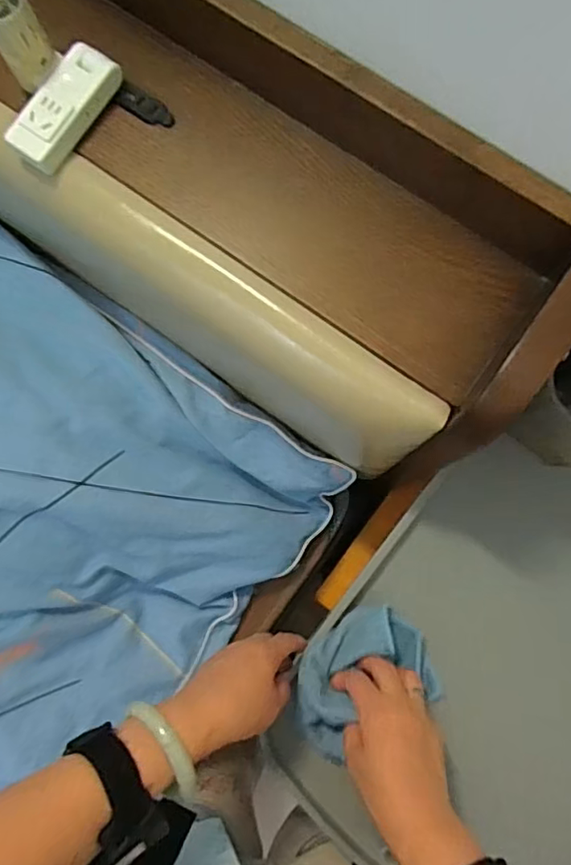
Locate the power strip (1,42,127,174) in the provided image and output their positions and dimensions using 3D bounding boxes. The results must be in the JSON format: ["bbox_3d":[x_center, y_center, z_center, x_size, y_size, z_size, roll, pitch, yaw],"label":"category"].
[{"bbox_3d":[-0.161,-0.236,0.422,0.040,0.024,0.094,34,82,6],"label":"power strip"}]

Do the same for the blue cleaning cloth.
[{"bbox_3d":[0.066,0.213,0.500,0.125,0.036,0.100,-31,81,-5],"label":"blue cleaning cloth"}]

